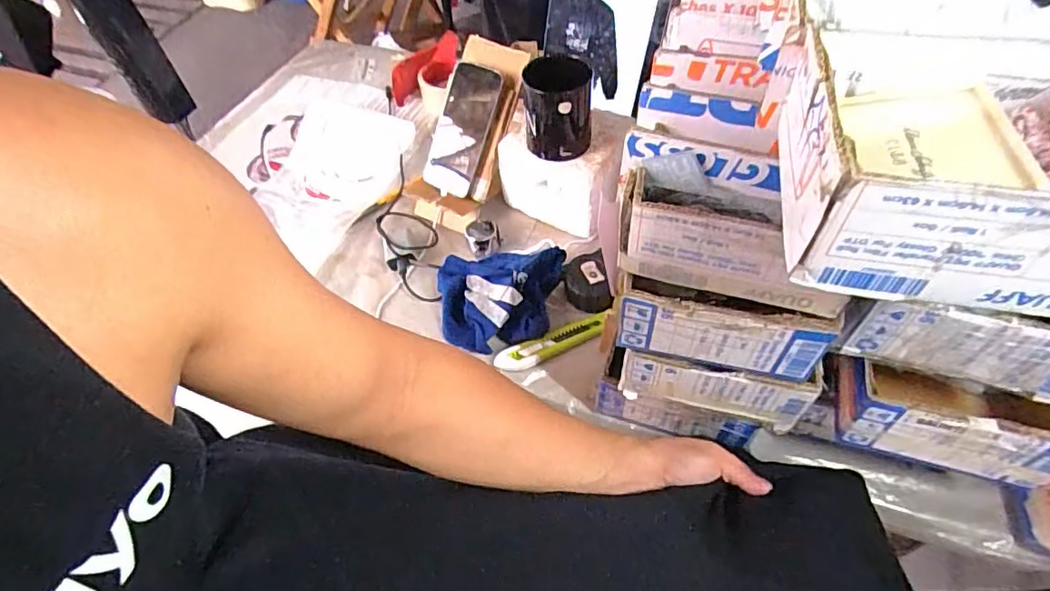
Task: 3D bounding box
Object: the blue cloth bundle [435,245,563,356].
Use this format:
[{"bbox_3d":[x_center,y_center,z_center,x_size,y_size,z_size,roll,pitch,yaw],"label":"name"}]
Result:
[{"bbox_3d":[-0.028,-0.005,0.663,0.156,0.049,0.140,-7,53,-2],"label":"blue cloth bundle"}]

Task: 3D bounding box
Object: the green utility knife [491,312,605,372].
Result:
[{"bbox_3d":[0.034,0.054,0.641,0.136,0.019,0.029,-23,55,-14],"label":"green utility knife"}]

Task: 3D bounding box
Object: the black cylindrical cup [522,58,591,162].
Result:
[{"bbox_3d":[0.040,-0.222,0.664,0.074,0.111,0.076,-2,53,2],"label":"black cylindrical cup"}]

